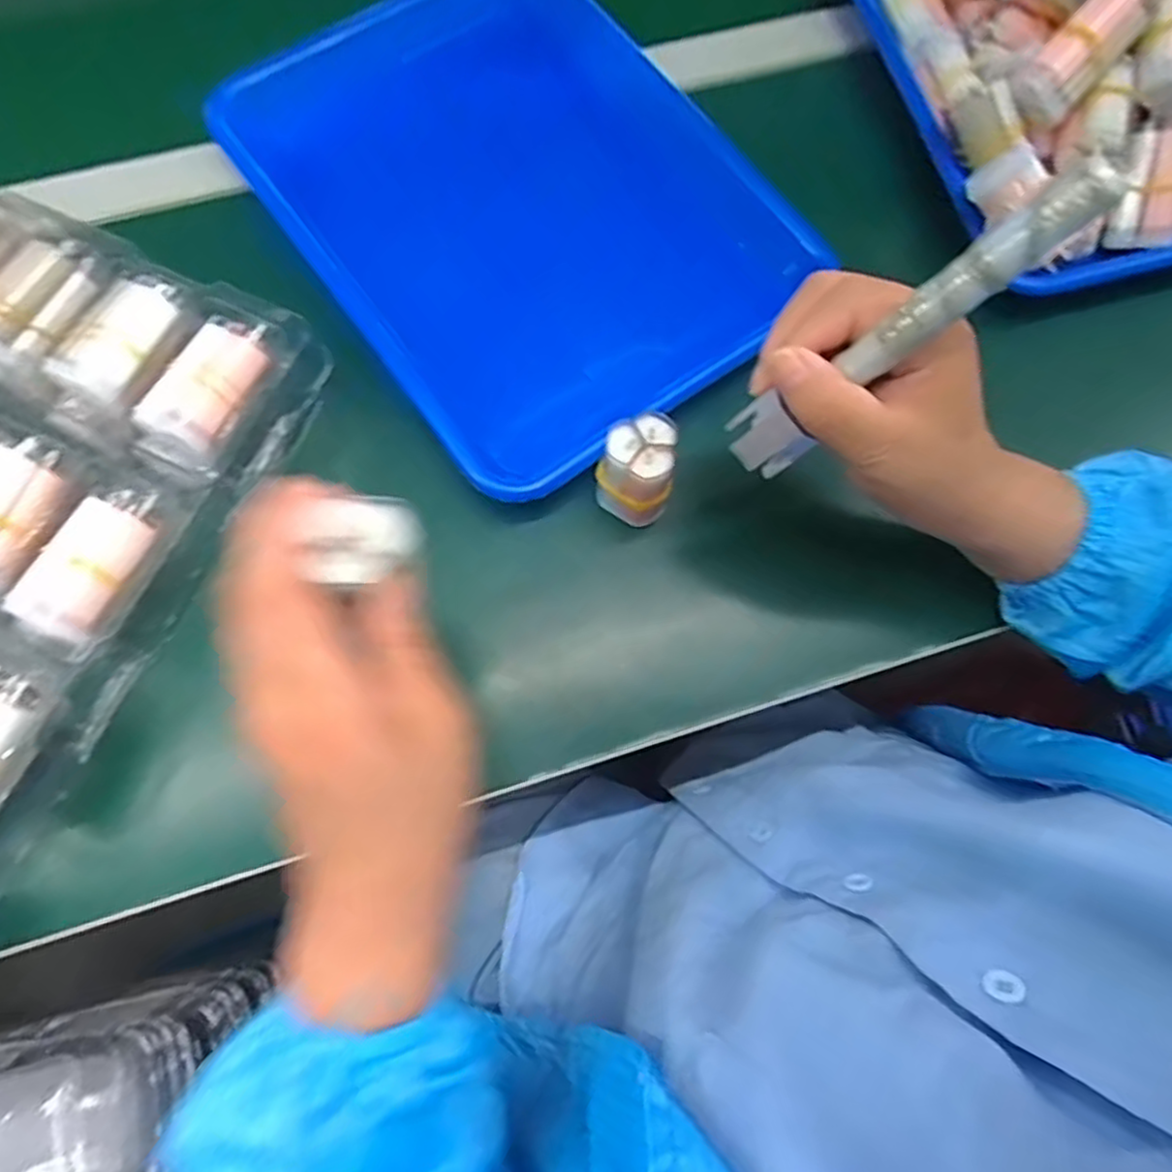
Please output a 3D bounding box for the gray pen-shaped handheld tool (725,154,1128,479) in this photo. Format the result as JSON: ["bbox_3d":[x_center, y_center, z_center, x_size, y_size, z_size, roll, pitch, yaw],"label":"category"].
[{"bbox_3d":[0.113,-0.092,0.269,0.020,0.149,0.026,-8,69,-44],"label":"gray pen-shaped handheld tool"}]

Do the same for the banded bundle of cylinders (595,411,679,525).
[{"bbox_3d":[0.025,-0.058,0.374,0.036,0.063,0.034,8,73,1],"label":"banded bundle of cylinders"}]

